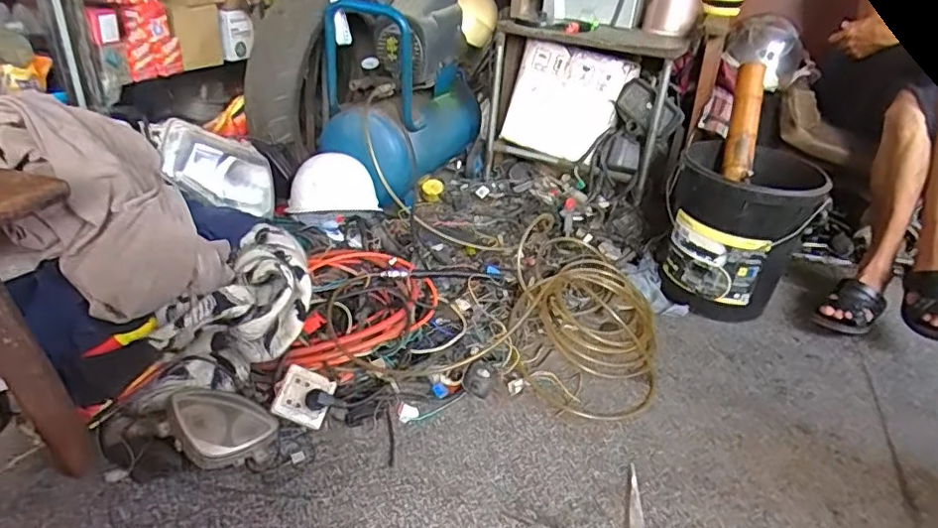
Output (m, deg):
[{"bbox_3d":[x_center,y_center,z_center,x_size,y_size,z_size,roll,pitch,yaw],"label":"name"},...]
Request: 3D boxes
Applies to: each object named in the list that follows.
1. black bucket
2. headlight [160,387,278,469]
[{"bbox_3d":[0.645,-0.091,1.417,0.298,0.326,0.329,13,31,12],"label":"black bucket"},{"bbox_3d":[-0.388,0.254,0.900,0.162,0.070,0.104,1,31,-9],"label":"headlight"}]

